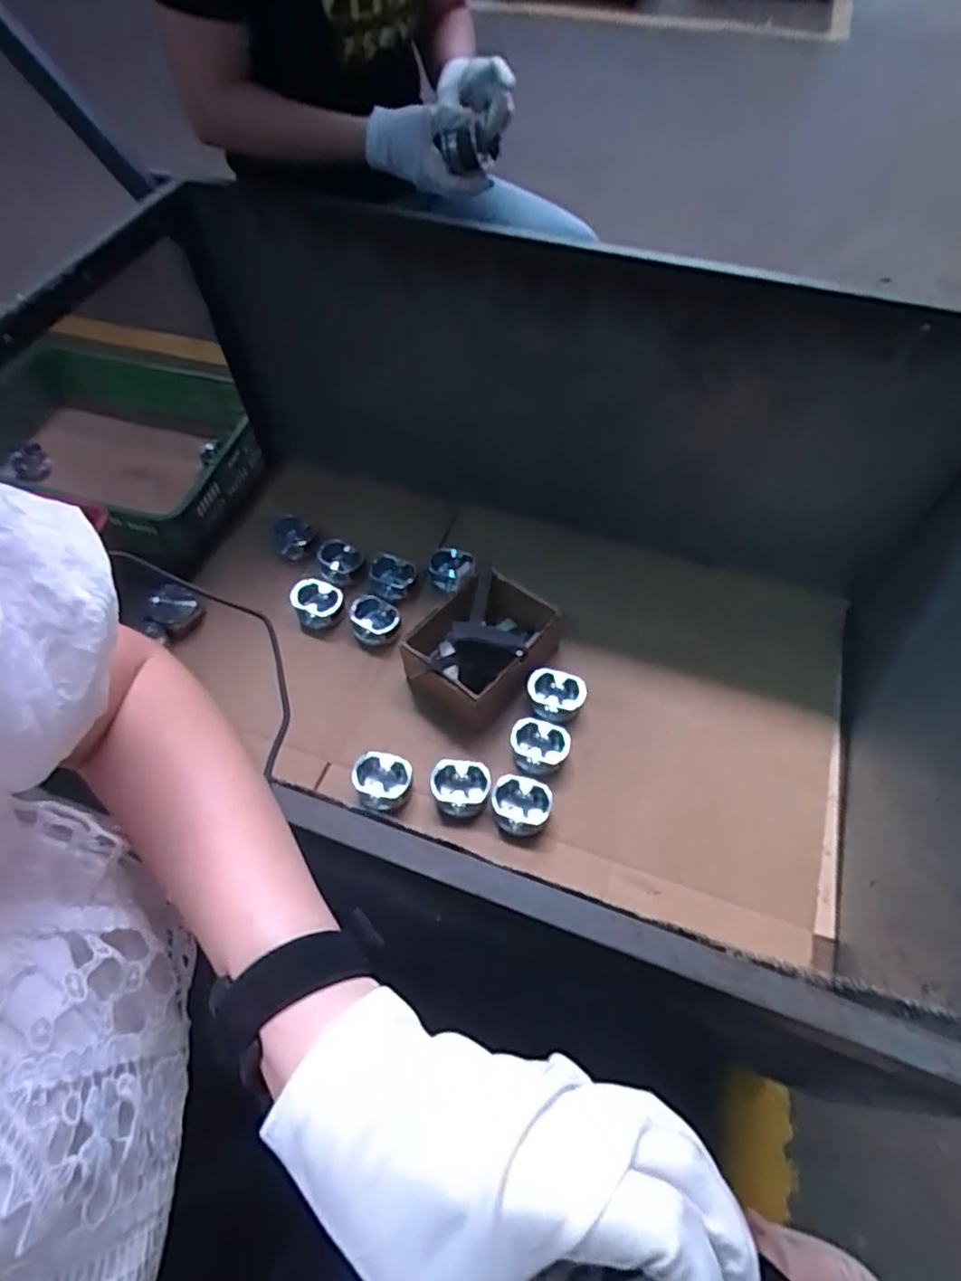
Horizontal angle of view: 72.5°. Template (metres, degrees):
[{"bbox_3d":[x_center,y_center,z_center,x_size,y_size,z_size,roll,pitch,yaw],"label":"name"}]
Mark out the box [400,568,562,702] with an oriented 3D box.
[{"bbox_3d":[-0.002,0.004,0.988,0.231,0.107,0.168,-41,66,-21],"label":"box"}]

